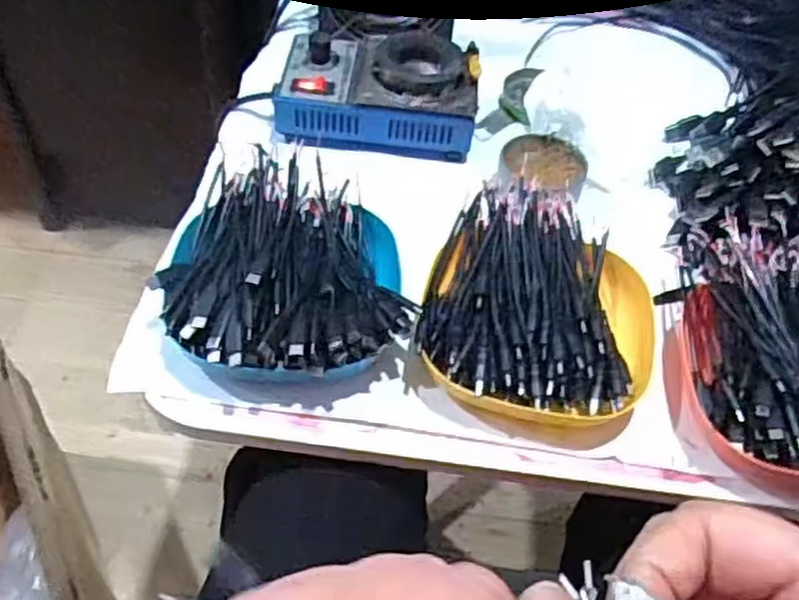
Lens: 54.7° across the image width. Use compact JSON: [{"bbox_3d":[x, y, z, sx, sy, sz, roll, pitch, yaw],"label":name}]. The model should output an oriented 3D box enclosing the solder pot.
[{"bbox_3d":[-0.016,-0.166,0.604,0.150,0.057,0.099,6,51,0],"label":"solder pot"}]

